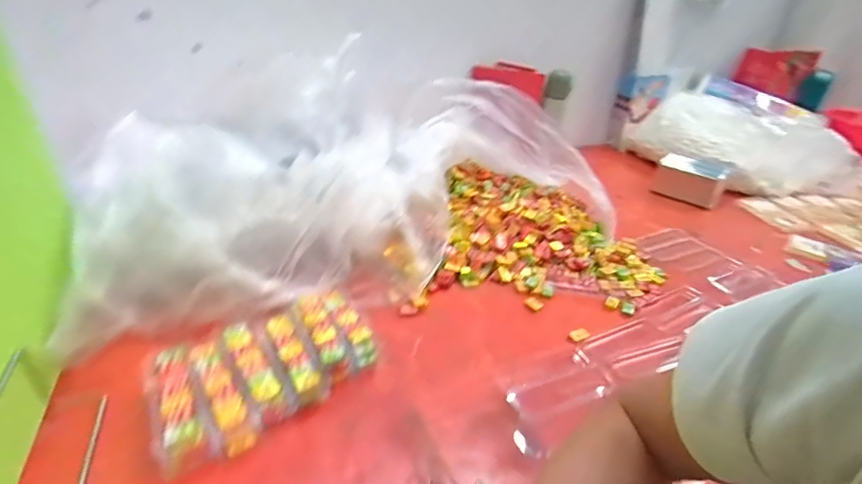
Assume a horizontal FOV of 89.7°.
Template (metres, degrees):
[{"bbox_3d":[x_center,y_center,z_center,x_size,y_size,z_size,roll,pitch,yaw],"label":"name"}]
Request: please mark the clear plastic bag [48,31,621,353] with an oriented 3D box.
[{"bbox_3d":[-0.064,-0.126,0.761,0.844,0.199,0.378,-13,37,-28],"label":"clear plastic bag"}]

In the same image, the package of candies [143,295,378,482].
[{"bbox_3d":[-0.185,0.135,0.495,0.147,0.039,0.252,31,40,33],"label":"package of candies"}]

